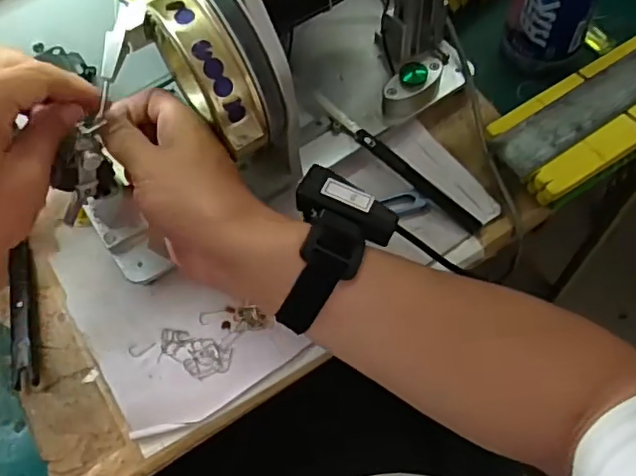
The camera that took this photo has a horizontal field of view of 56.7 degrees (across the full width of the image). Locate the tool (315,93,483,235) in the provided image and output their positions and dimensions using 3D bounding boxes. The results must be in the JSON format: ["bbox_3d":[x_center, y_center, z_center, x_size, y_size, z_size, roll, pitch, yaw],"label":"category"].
[{"bbox_3d":[0.061,-0.065,0.491,0.017,0.019,0.181,-42,68,-16],"label":"tool"}]

